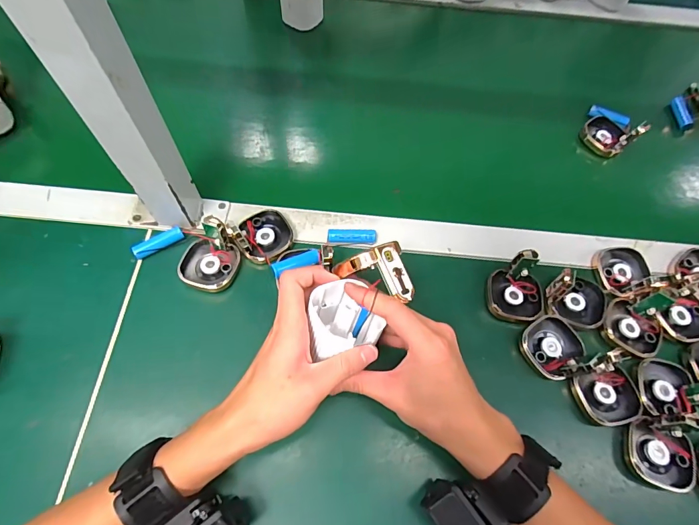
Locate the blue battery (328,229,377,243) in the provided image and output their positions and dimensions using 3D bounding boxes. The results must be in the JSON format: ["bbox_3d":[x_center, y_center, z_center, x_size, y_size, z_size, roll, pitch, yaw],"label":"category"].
[{"bbox_3d":[0.003,-0.026,0.417,0.051,0.015,0.013,0,63,-4],"label":"blue battery"}]

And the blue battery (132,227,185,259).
[{"bbox_3d":[-0.193,-0.020,0.402,0.049,0.013,0.014,-30,69,-18],"label":"blue battery"}]

